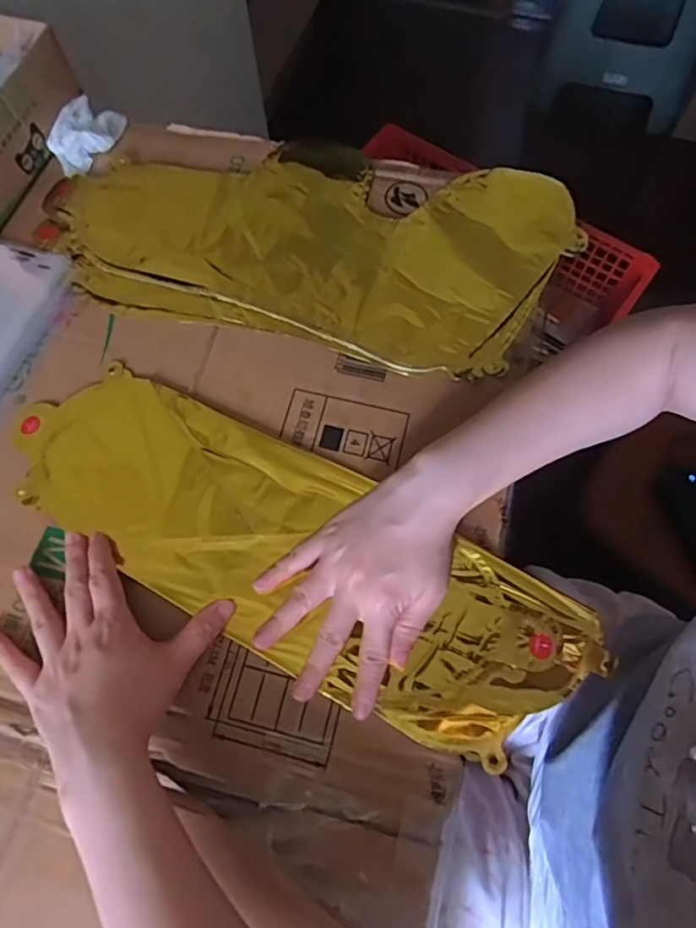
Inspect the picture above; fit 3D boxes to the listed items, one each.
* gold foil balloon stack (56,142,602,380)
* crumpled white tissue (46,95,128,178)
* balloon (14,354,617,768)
[{"bbox_3d":[-0.031,-0.194,0.492,0.415,0.019,0.205,11,69,6],"label":"gold foil balloon stack"},{"bbox_3d":[-0.242,-0.302,0.535,0.044,0.022,0.077,23,71,10],"label":"crumpled white tissue"},{"bbox_3d":[-0.043,0.055,0.404,0.410,0.015,0.133,26,71,10],"label":"balloon"}]

